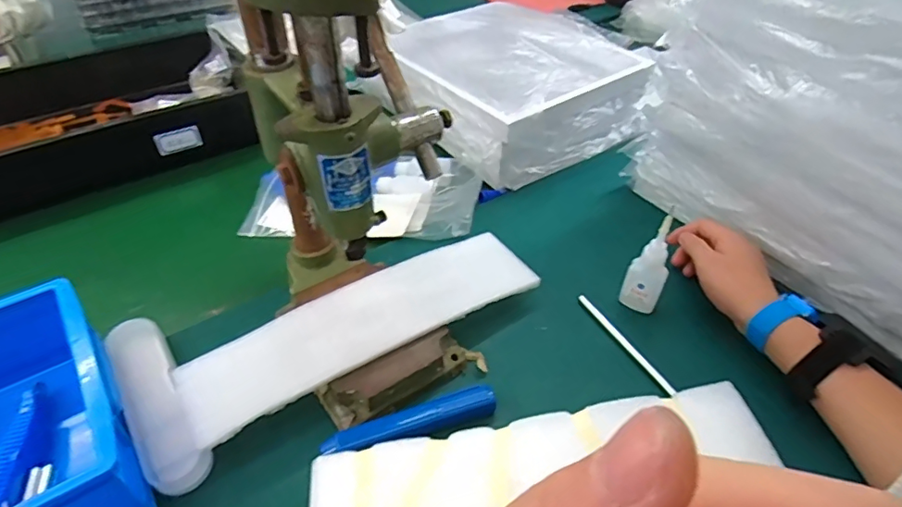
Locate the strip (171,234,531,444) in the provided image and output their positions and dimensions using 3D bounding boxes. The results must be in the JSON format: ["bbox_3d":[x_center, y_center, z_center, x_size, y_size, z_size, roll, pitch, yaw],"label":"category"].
[{"bbox_3d":[-0.073,0.061,0.481,0.322,0.034,0.083,-23,47,-23],"label":"strip"}]

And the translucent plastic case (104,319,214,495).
[{"bbox_3d":[-0.247,0.122,0.437,0.046,0.033,0.163,-26,49,-26],"label":"translucent plastic case"}]

